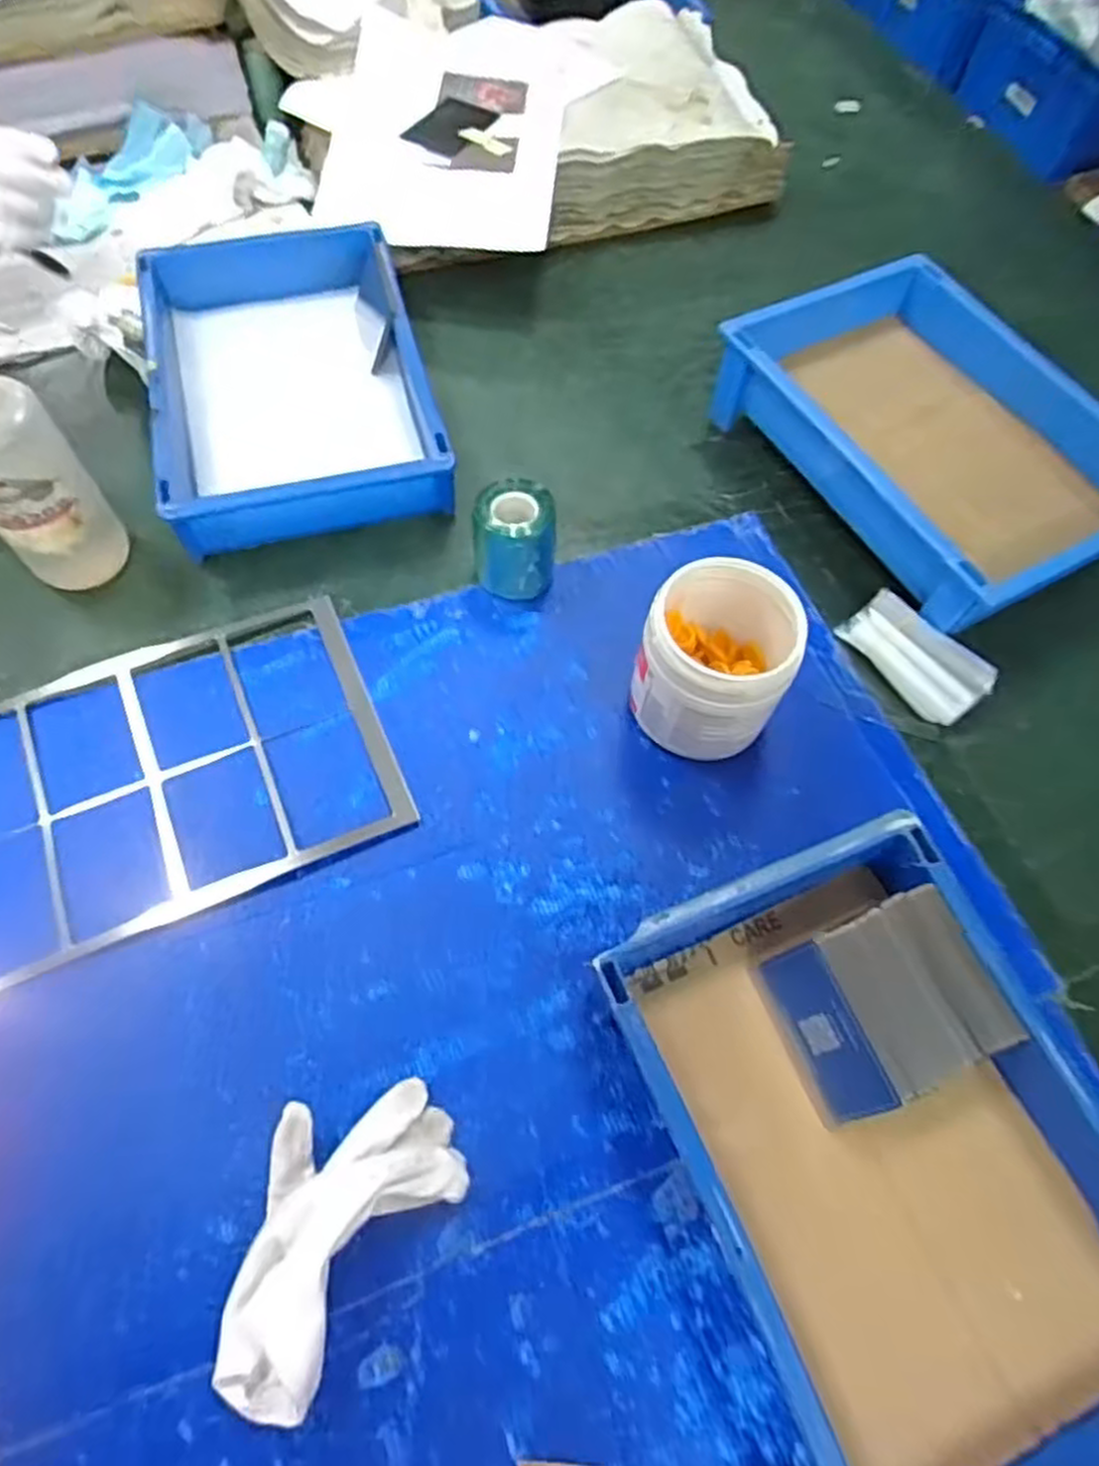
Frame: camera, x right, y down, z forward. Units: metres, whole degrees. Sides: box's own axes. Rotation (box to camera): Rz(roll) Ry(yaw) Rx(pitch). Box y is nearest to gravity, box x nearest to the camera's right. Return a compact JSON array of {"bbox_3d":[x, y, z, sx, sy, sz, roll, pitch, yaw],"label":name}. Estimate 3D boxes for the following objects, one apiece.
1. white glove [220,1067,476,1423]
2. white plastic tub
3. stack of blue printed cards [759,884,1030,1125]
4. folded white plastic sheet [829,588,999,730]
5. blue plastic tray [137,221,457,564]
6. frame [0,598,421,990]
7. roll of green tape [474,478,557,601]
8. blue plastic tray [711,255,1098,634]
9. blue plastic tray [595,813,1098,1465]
[{"bbox_3d":[-0.115,0.245,0.389,0.095,0.041,0.152,36,68,15],"label":"white glove"},{"bbox_3d":[0.107,-0.044,0.513,0.092,0.106,0.101,1,64,-2],"label":"white plastic tub"},{"bbox_3d":[0.185,0.149,0.433,0.100,0.047,0.089,-22,67,-12],"label":"stack of blue printed cards"},{"bbox_3d":[0.265,-0.057,0.565,0.103,0.014,0.052,49,116,17],"label":"folded white plastic sheet"},{"bbox_3d":[-0.209,-0.282,0.639,0.206,0.066,0.300,-14,65,-9],"label":"blue plastic tray"},{"bbox_3d":[-0.260,0.030,0.515,0.298,0.010,0.194,-22,67,-12],"label":"frame"},{"bbox_3d":[-0.025,-0.136,0.567,0.057,0.072,0.058,1,64,-2],"label":"roll of green tape"},{"bbox_3d":[0.303,-0.230,0.624,0.215,0.083,0.307,-28,68,-14],"label":"blue plastic tray"},{"bbox_3d":[0.177,0.217,0.404,0.207,0.072,0.301,-20,66,-11],"label":"blue plastic tray"}]

